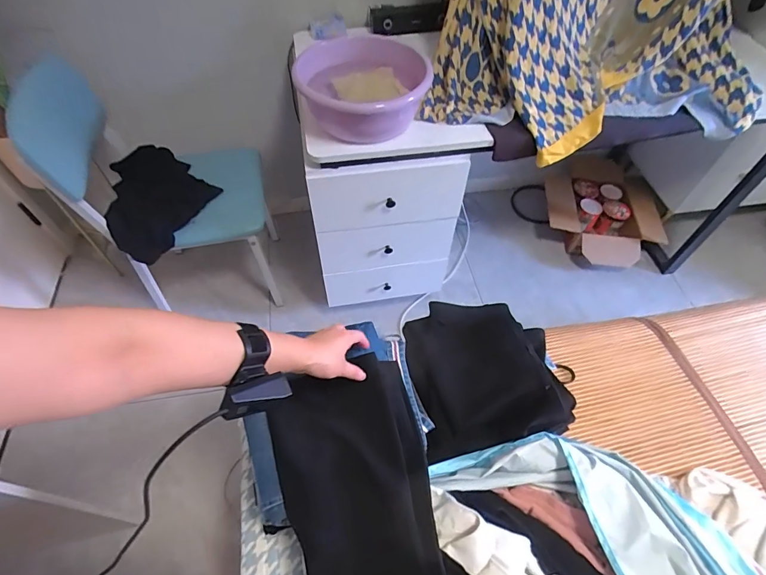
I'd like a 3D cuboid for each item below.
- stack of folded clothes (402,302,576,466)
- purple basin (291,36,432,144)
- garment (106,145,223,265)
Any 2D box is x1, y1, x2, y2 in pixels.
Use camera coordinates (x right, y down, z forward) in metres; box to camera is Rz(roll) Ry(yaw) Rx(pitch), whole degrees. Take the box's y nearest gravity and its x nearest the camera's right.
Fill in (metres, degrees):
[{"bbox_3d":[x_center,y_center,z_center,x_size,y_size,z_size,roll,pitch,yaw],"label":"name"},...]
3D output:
[{"bbox_3d":[0.183,0.139,0.728,0.270,0.079,0.270,-6,55,-5],"label":"stack of folded clothes"},{"bbox_3d":[-0.041,-0.455,0.950,0.281,0.126,0.258,0,55,0],"label":"purple basin"},{"bbox_3d":[-0.681,-0.267,1.222,0.422,0.083,0.299,38,63,23],"label":"garment"}]

